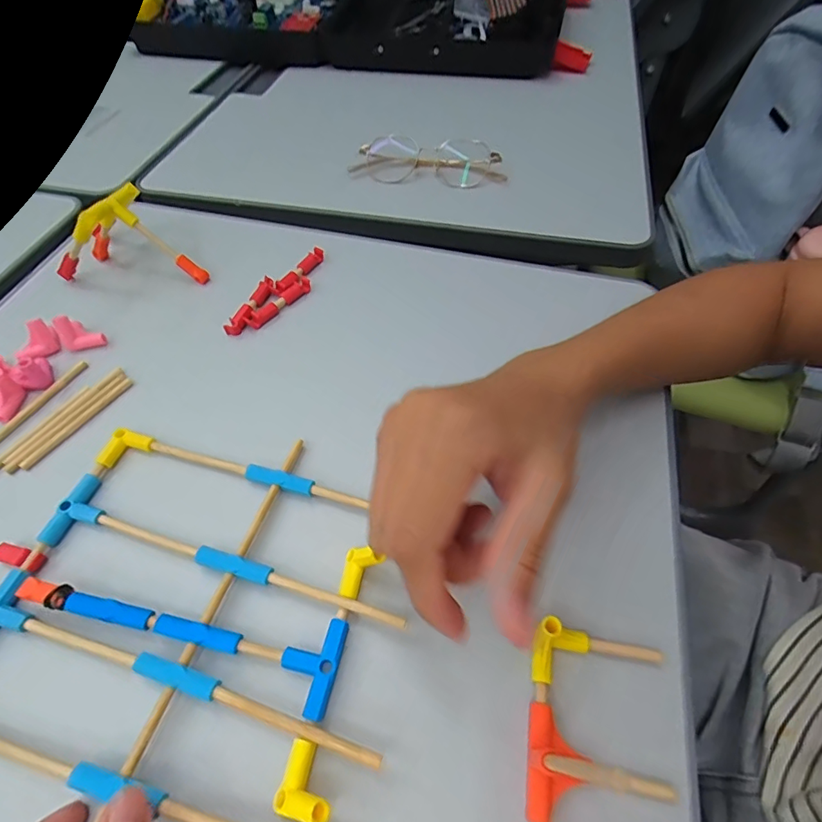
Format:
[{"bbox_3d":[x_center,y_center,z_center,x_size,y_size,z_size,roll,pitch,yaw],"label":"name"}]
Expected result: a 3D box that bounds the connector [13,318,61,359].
[{"bbox_3d":[-0.258,-0.047,0.326,0.014,0.019,0.028,17,57,12],"label":"connector"}]

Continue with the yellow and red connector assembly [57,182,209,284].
[{"bbox_3d":[-0.217,-0.139,0.369,0.111,0.052,0.054,0,55,1],"label":"yellow and red connector assembly"}]

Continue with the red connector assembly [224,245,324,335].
[{"bbox_3d":[-0.101,-0.093,0.365,0.028,0.008,0.103,33,62,22],"label":"red connector assembly"}]

